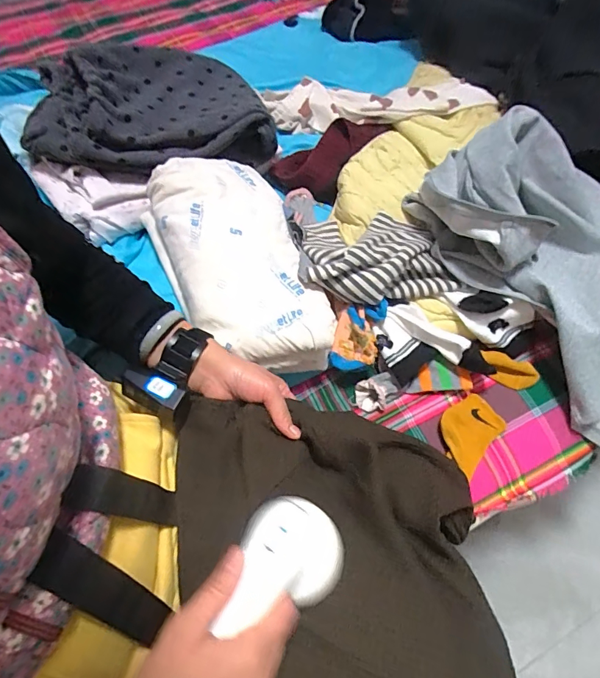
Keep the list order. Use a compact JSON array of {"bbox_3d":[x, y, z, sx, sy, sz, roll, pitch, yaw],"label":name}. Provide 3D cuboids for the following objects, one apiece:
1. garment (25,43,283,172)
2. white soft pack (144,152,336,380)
[{"bbox_3d":[-0.223,-0.350,0.630,0.320,0.114,0.235,-16,59,-7],"label":"garment"},{"bbox_3d":[-0.087,-0.098,0.543,0.179,0.074,0.319,-16,68,-15],"label":"white soft pack"}]

